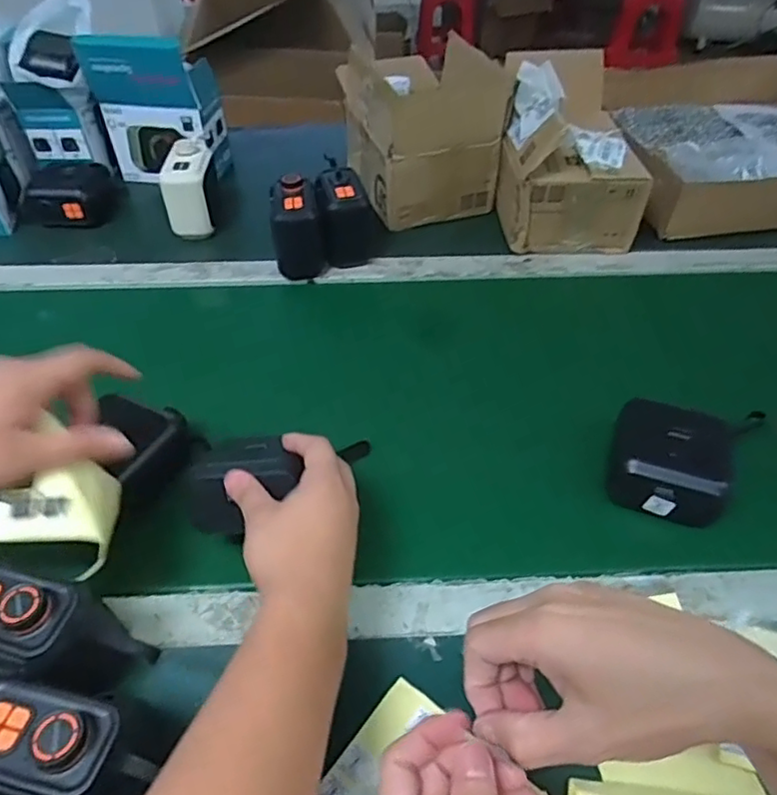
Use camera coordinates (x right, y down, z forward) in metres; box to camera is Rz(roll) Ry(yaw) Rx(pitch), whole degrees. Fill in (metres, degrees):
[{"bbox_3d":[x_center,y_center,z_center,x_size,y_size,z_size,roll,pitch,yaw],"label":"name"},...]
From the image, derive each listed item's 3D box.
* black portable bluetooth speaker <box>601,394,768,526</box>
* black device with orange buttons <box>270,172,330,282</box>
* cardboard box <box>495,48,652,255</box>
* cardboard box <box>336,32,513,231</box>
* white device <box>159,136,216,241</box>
[{"bbox_3d":[0.241,0.051,0.507,0.100,0.056,0.087,18,49,16],"label":"black portable bluetooth speaker"},{"bbox_3d":[-0.109,-0.202,0.723,0.061,0.097,0.065,-6,47,-6],"label":"black device with orange buttons"},{"bbox_3d":[0.227,-0.324,0.790,0.159,0.163,0.227,0,46,-1],"label":"cardboard box"},{"bbox_3d":[0.035,-0.378,0.836,0.165,0.162,0.236,-14,48,-14],"label":"cardboard box"},{"bbox_3d":[-0.256,-0.265,0.784,0.064,0.100,0.079,-6,47,-6],"label":"white device"}]

